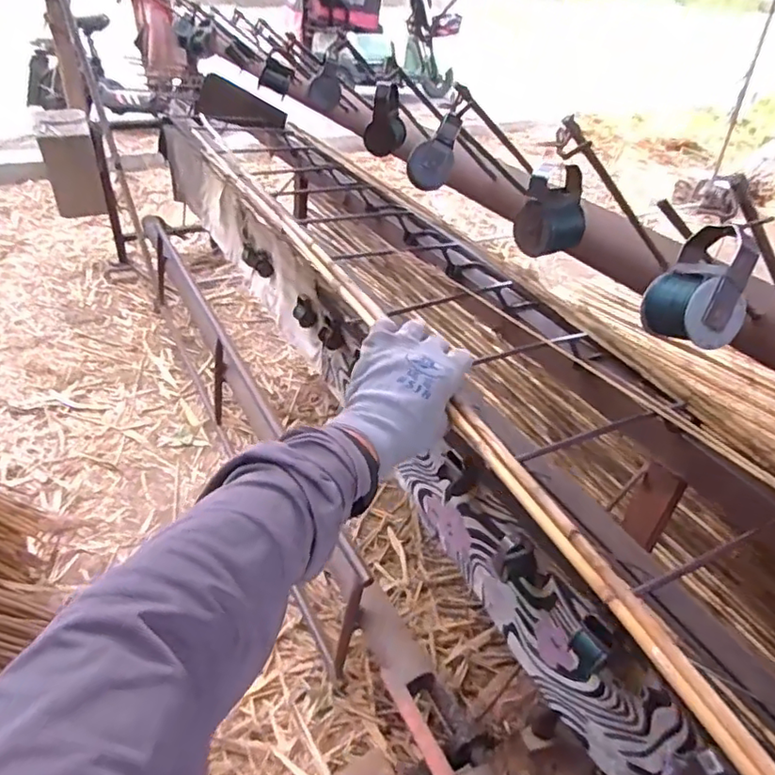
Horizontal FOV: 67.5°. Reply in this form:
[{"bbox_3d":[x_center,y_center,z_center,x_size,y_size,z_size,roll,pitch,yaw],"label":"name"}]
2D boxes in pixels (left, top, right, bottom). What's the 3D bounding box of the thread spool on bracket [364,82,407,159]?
[{"bbox_3d":[-0.003,-0.338,0.729,0.050,0.081,0.035,3,37,0],"label":"thread spool on bracket"}]

